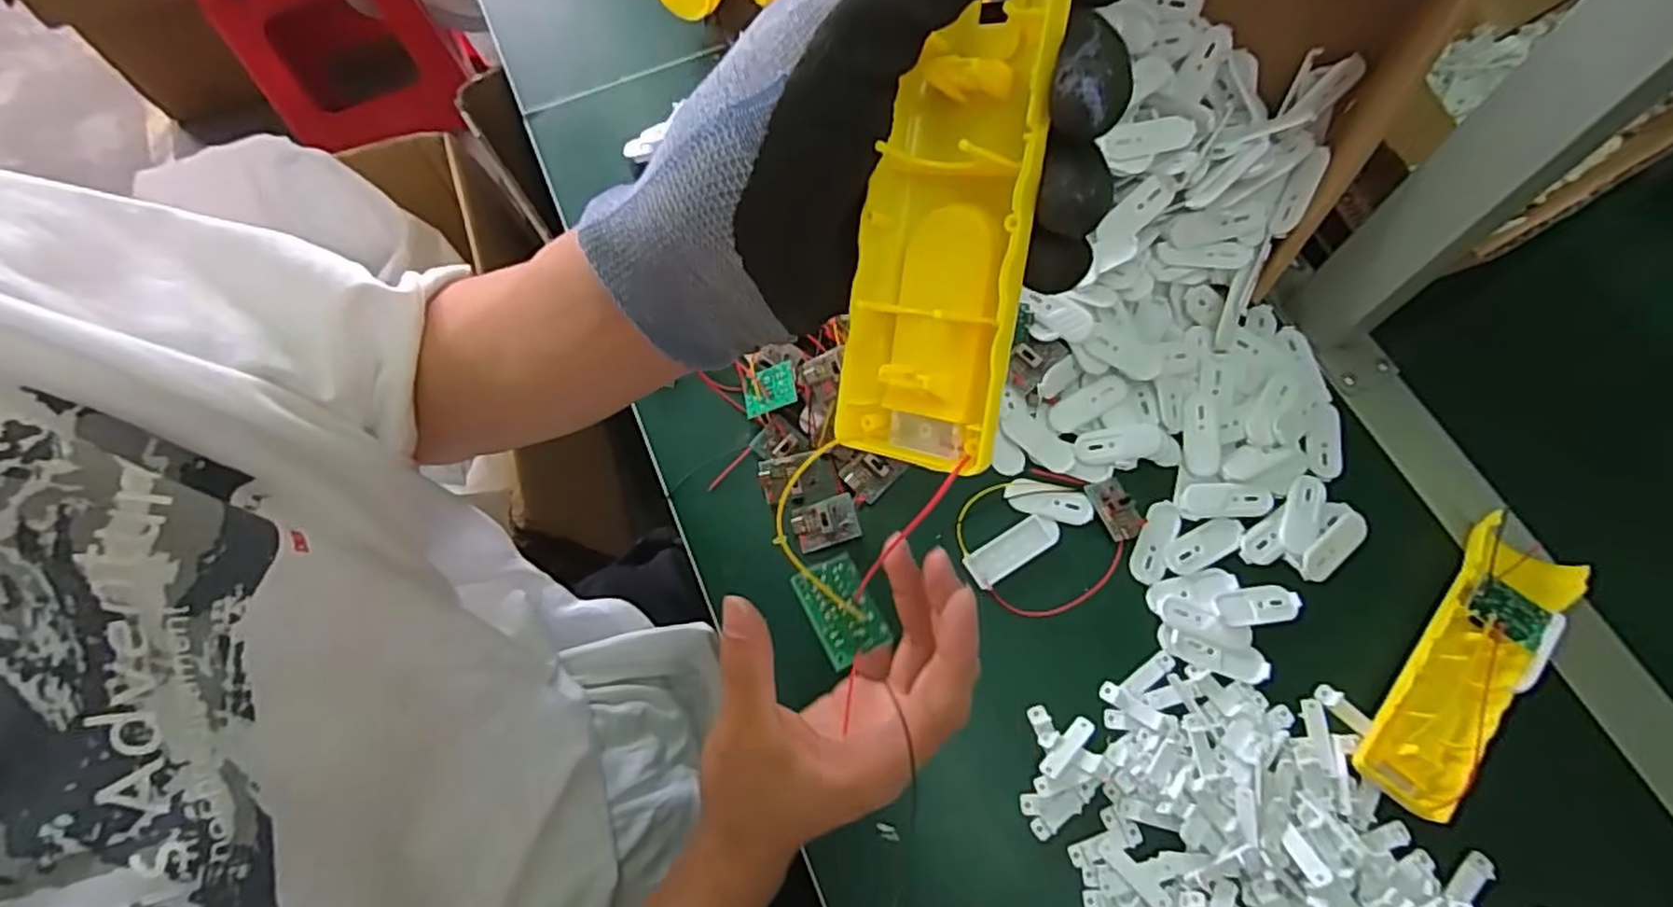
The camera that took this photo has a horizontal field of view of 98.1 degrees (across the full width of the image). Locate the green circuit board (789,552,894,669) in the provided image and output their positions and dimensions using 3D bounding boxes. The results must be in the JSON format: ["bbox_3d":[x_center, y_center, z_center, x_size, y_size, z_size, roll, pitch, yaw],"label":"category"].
[{"bbox_3d":[0.002,0.055,0.257,0.025,0.004,0.035,-21,74,-32],"label":"green circuit board"}]

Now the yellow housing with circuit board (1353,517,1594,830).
[{"bbox_3d":[0.318,0.107,0.370,0.049,0.031,0.157,39,73,15],"label":"yellow housing with circuit board"}]

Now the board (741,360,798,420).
[{"bbox_3d":[-0.040,-0.037,0.432,0.035,0.004,0.025,-19,83,19],"label":"board"}]

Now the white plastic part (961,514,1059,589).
[{"bbox_3d":[0.101,0.055,0.412,0.056,0.004,0.022,-29,70,-11],"label":"white plastic part"}]

